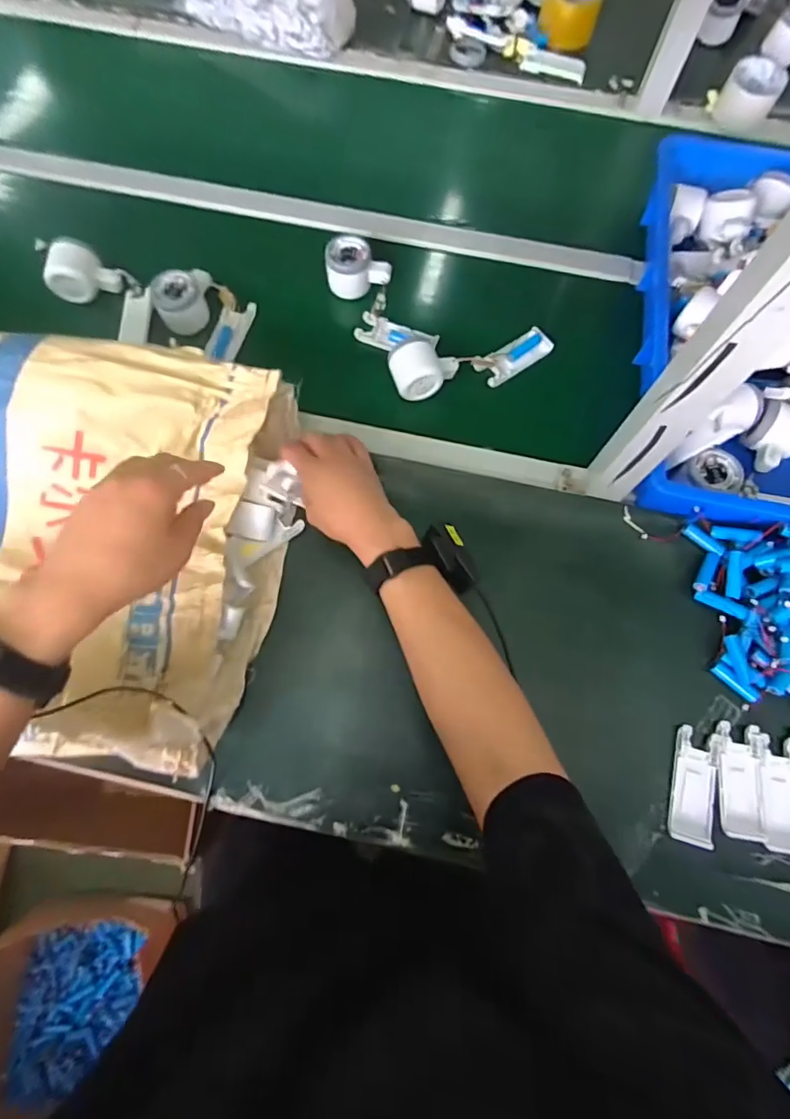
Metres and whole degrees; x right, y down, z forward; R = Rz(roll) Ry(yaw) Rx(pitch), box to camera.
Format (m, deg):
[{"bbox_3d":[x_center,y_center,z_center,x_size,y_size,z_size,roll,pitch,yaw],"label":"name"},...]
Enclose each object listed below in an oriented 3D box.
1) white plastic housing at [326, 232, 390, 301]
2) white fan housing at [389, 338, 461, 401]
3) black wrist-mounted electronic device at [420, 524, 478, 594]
[{"bbox_3d":[-0.050,-0.387,0.675,0.080,0.053,0.051,-10,73,-5],"label":"white plastic housing"},{"bbox_3d":[0.037,-0.235,0.626,0.082,0.043,0.055,-19,74,-8],"label":"white fan housing"},{"bbox_3d":[0.055,-0.003,0.484,0.035,0.022,0.067,-26,75,-9],"label":"black wrist-mounted electronic device"}]

